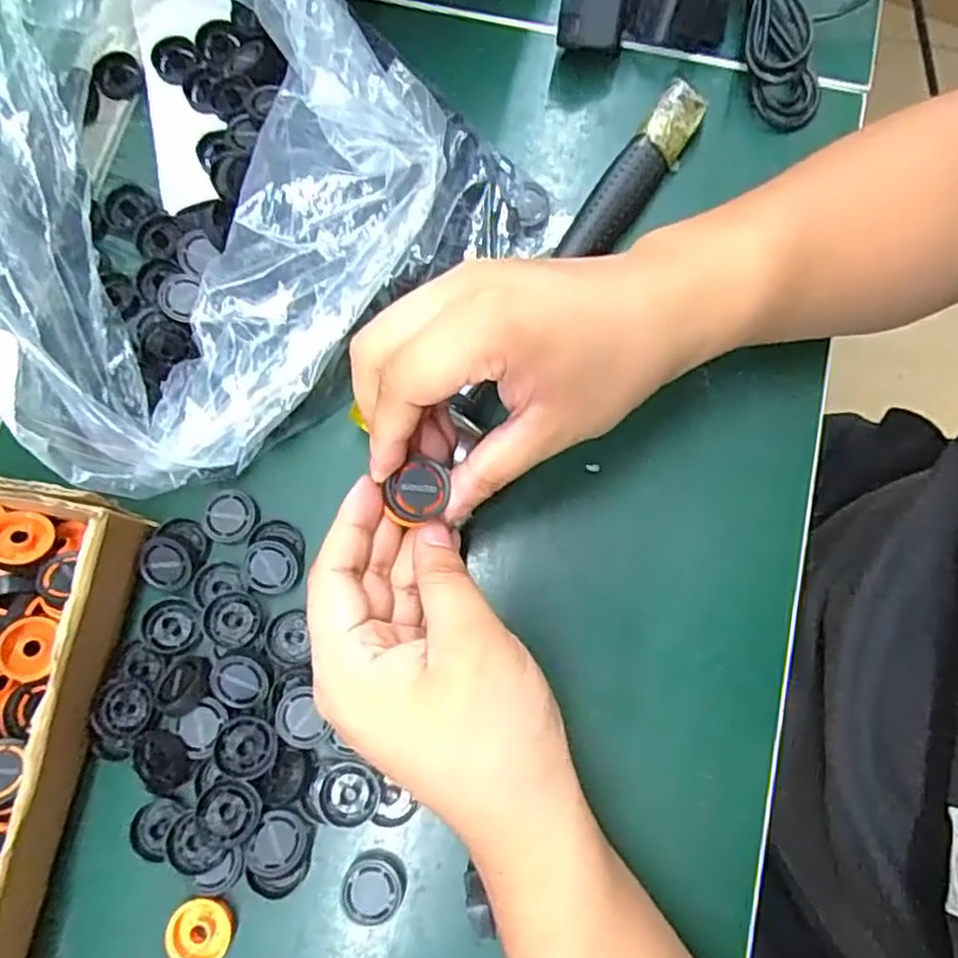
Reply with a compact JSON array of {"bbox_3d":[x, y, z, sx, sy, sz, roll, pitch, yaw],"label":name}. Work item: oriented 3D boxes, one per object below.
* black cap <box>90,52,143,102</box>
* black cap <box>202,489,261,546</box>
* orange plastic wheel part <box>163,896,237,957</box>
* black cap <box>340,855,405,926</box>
[{"bbox_3d":[-0.202,-0.224,0.393,0.024,0.009,0.028,-19,77,-3],"label":"black cap"},{"bbox_3d":[-0.117,0.019,0.333,0.025,0.006,0.026,0,76,1],"label":"black cap"},{"bbox_3d":[-0.115,0.188,0.292,0.026,0.007,0.025,13,77,5],"label":"orange plastic wheel part"},{"bbox_3d":[-0.045,0.173,0.296,0.026,0.010,0.025,0,76,1],"label":"black cap"}]

